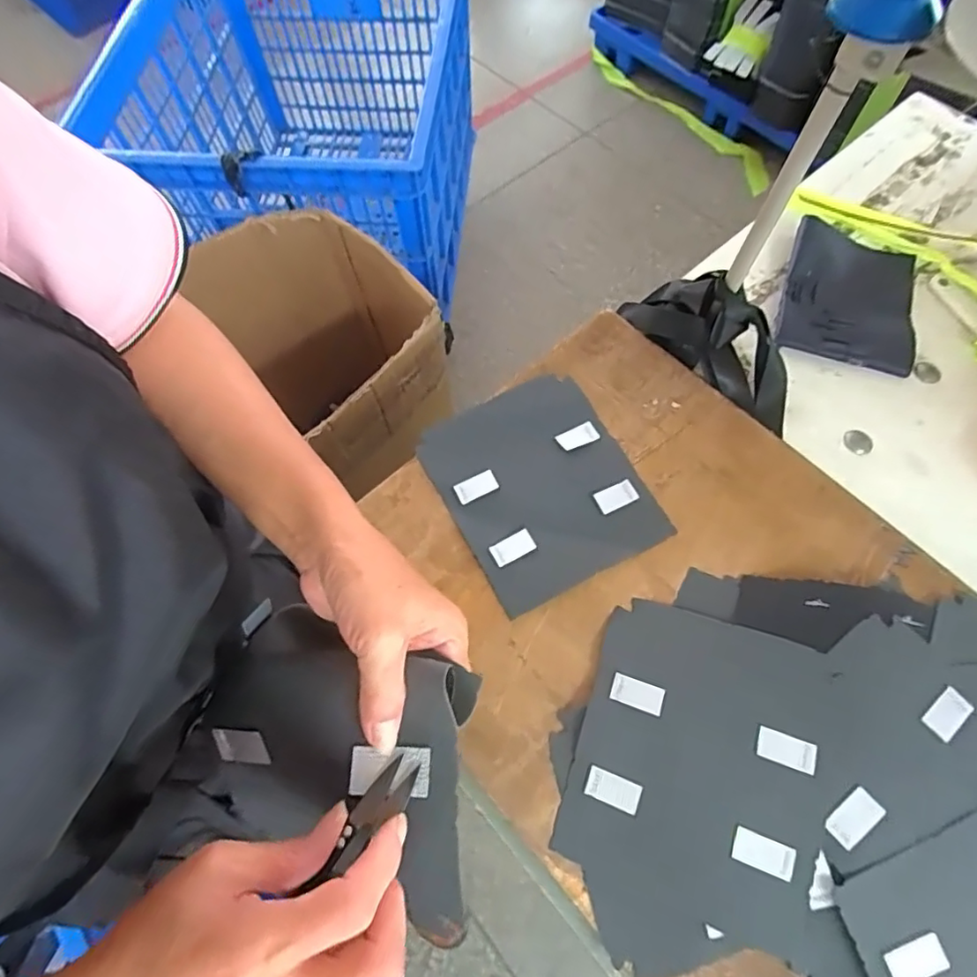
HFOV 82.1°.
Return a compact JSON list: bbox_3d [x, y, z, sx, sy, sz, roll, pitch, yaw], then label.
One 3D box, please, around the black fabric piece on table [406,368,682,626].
[{"bbox_3d":[0.043,-0.007,0.493,0.160,0.007,0.187,-25,70,-10],"label":"black fabric piece on table"}]

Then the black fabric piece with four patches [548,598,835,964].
[{"bbox_3d":[0.148,0.188,0.397,0.157,0.028,0.191,18,69,7],"label":"black fabric piece with four patches"}]

